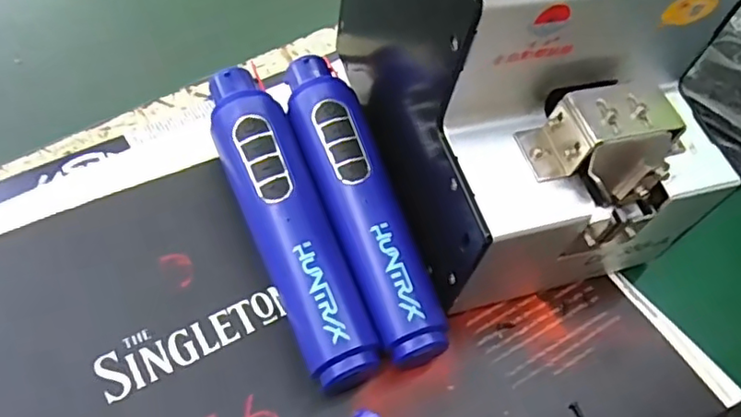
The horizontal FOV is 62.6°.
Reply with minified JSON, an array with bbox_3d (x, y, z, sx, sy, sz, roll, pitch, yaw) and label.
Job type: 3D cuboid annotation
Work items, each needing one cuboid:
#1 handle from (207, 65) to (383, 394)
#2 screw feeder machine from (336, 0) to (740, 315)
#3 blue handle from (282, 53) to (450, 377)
[{"bbox_3d":[-0.041,0.003,0.296,0.037,0.037,0.175,-18,61,-19],"label":"handle"},{"bbox_3d":[0.078,-0.067,0.288,0.129,0.149,0.170,-14,60,-17],"label":"screw feeder machine"},{"bbox_3d":[-0.008,-0.006,0.307,0.035,0.039,0.175,-13,59,-16],"label":"blue handle"}]

